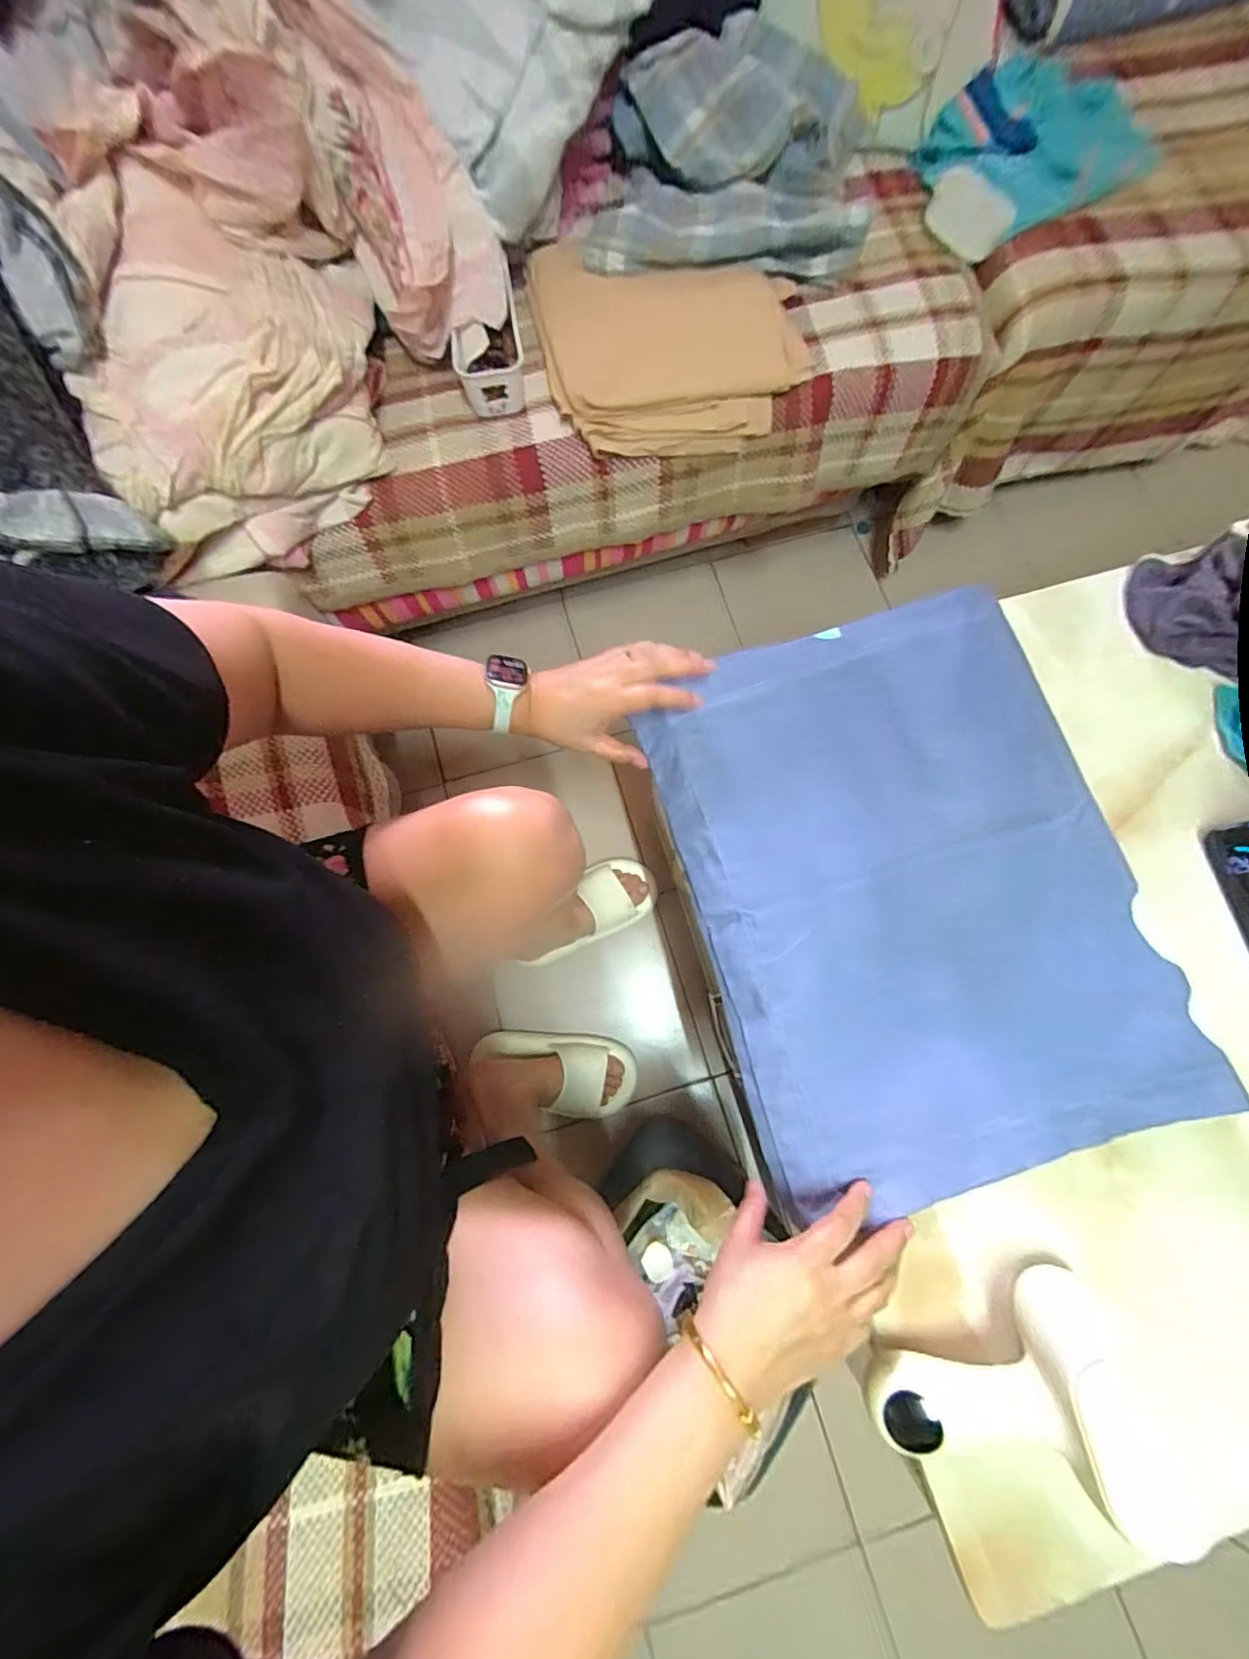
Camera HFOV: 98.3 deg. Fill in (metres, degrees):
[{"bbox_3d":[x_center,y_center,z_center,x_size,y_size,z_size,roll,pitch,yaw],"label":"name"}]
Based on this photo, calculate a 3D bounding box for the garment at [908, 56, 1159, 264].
[{"bbox_3d":[0.571,-0.955,0.752,0.348,0.061,0.216,-35,79,-7],"label":"garment"}]

